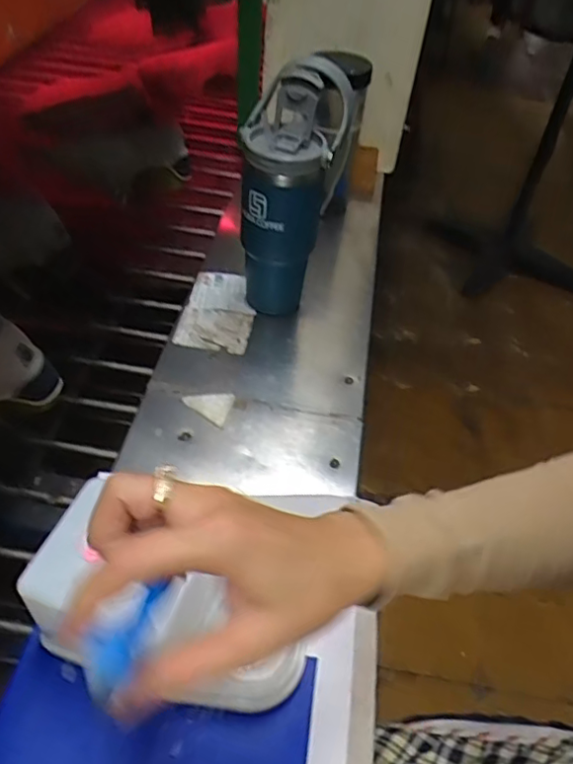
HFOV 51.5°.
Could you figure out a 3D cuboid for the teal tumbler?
[{"bbox_3d":[0.010,-0.205,0.670,0.105,0.270,0.108,3,46,-3],"label":"teal tumbler"}]

